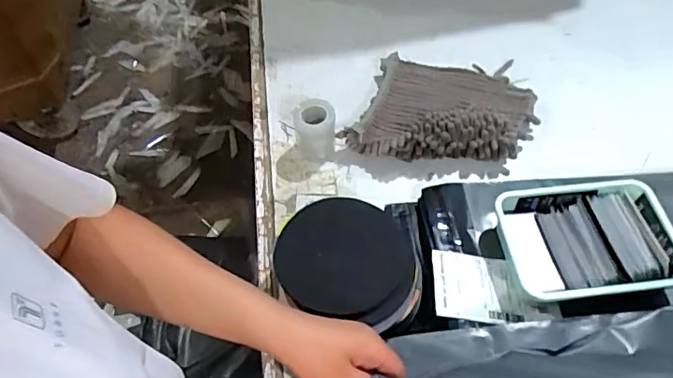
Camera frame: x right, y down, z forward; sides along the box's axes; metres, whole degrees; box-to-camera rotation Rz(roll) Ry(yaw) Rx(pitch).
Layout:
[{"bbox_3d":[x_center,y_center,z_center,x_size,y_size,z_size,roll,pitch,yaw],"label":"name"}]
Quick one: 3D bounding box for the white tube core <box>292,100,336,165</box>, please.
[{"bbox_3d":[-0.027,-0.073,0.664,0.051,0.069,0.050,-4,55,0],"label":"white tube core"}]

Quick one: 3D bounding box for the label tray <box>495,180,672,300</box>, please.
[{"bbox_3d":[0.268,0.056,0.553,0.170,0.039,0.127,-7,55,-2],"label":"label tray"}]

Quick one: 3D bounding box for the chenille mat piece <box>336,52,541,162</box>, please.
[{"bbox_3d":[0.147,-0.113,0.699,0.230,0.046,0.195,13,57,12],"label":"chenille mat piece"}]

